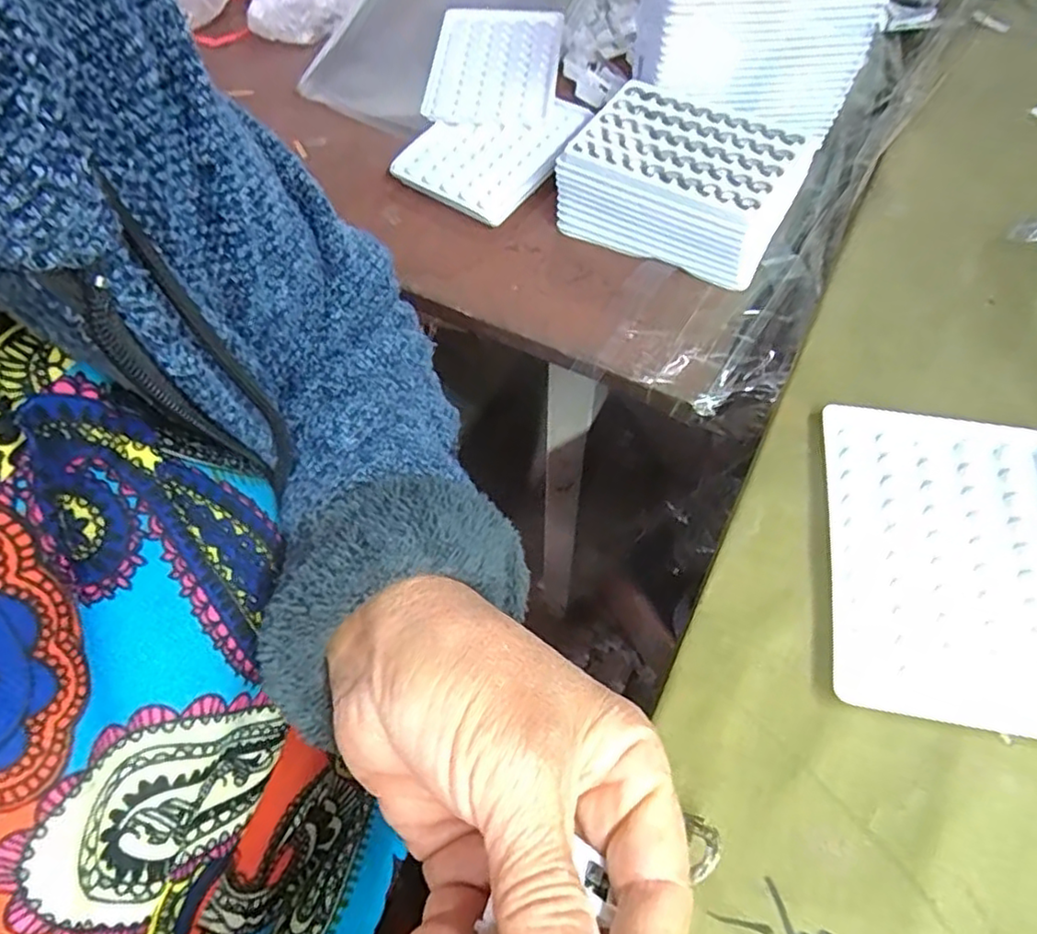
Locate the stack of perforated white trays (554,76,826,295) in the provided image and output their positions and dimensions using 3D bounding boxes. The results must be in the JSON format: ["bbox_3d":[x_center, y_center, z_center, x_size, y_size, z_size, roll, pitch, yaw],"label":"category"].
[{"bbox_3d":[0.100,-0.172,0.404,0.132,0.062,0.087,29,64,18],"label":"stack of perforated white trays"}]

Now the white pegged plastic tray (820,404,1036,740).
[{"bbox_3d":[0.173,0.036,0.259,0.096,0.012,0.128,9,59,8],"label":"white pegged plastic tray"}]

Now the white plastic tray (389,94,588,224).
[{"bbox_3d":[-0.018,-0.224,0.456,0.097,0.006,0.121,29,67,16],"label":"white plastic tray"}]

